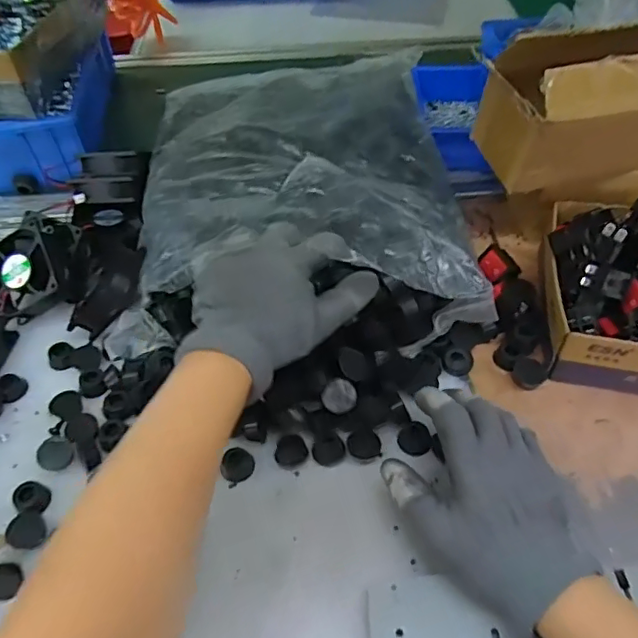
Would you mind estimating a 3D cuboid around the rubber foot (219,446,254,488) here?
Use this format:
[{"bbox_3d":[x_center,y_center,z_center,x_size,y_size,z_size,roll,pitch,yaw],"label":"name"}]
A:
[{"bbox_3d":[-0.059,0.107,0.410,0.023,0.012,0.021,-23,53,-16],"label":"rubber foot"}]

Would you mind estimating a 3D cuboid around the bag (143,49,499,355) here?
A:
[{"bbox_3d":[-0.023,-0.154,0.539,0.273,0.072,0.386,-7,50,-3],"label":"bag"}]

